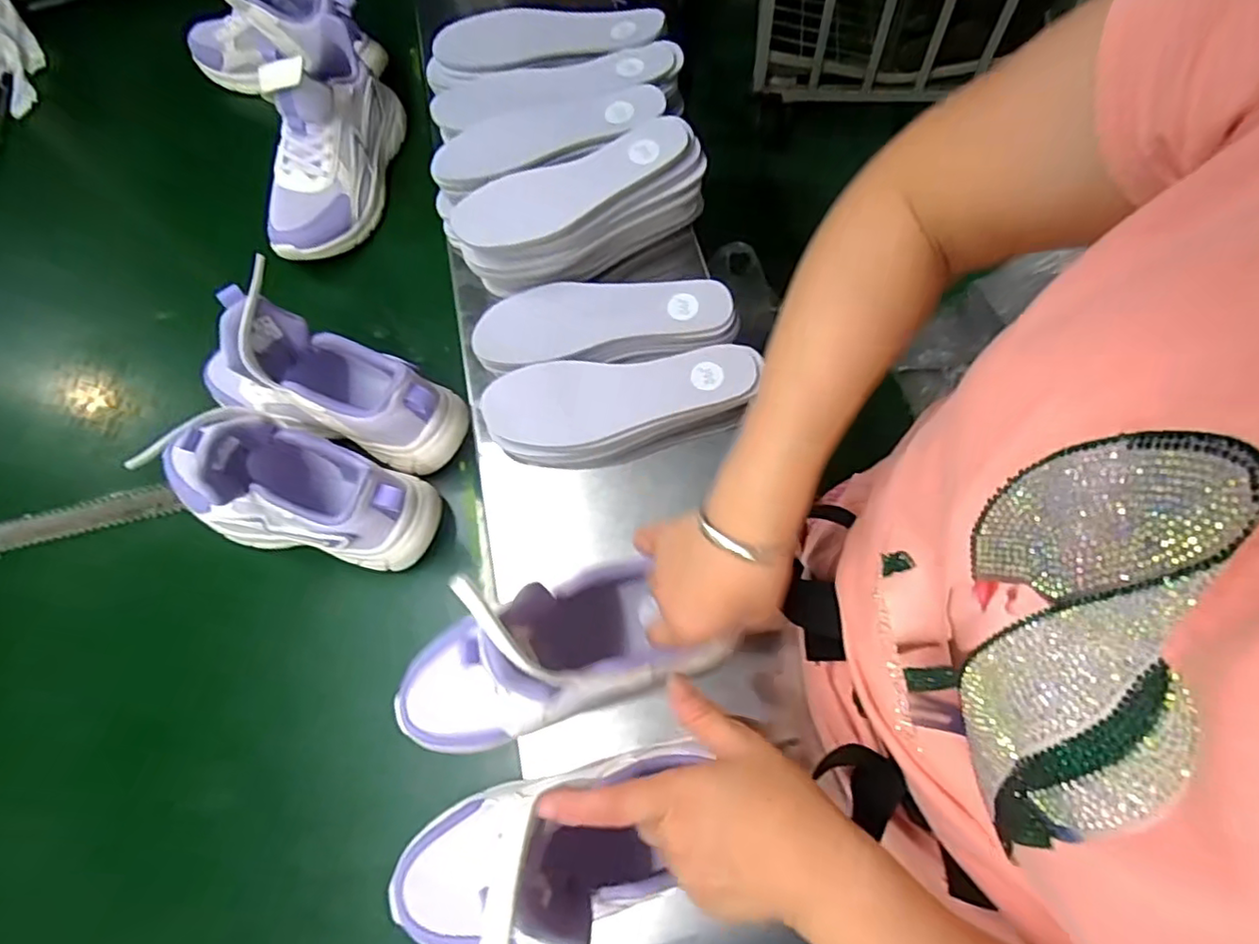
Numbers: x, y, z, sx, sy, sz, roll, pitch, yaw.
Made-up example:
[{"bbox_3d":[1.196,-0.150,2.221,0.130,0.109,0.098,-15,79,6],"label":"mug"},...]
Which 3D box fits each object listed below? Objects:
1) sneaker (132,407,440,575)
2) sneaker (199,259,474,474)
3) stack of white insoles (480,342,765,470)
[{"bbox_3d":[-0.265,0.011,0.486,0.209,0.145,0.087,9,70,4],"label":"sneaker"},{"bbox_3d":[-0.257,-0.081,0.501,0.228,0.119,0.082,17,71,7],"label":"sneaker"},{"bbox_3d":[-0.006,-0.053,0.519,0.218,0.038,0.084,-6,70,-1],"label":"stack of white insoles"}]

